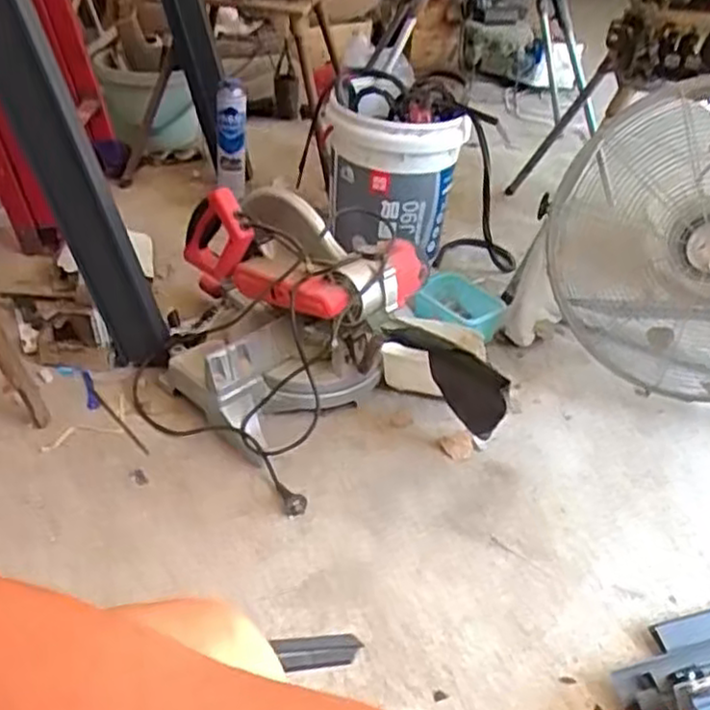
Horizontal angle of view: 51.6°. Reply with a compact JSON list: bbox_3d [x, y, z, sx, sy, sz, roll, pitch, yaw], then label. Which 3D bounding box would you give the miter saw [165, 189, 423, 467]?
[{"bbox_3d":[-0.137,-0.089,1.260,0.356,0.327,0.379,-22,44,-31],"label":"miter saw"}]

